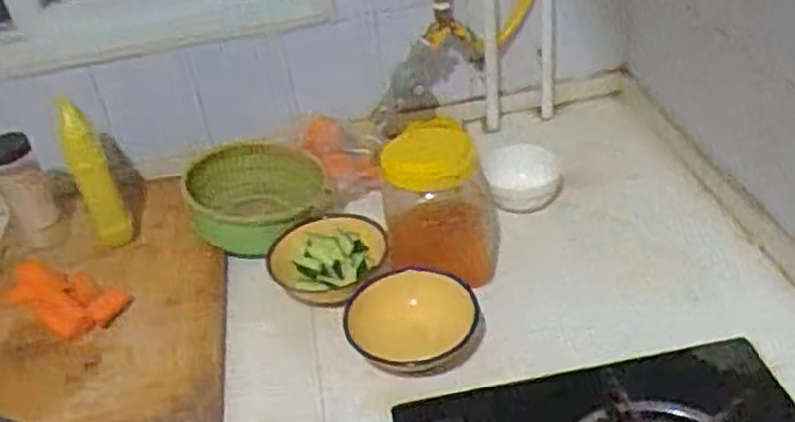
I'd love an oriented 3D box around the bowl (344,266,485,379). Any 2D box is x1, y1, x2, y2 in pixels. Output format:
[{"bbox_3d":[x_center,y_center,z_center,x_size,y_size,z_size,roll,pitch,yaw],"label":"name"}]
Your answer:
[{"bbox_3d":[0.020,0.133,0.912,0.165,0.069,0.137,-1,36,9],"label":"bowl"}]

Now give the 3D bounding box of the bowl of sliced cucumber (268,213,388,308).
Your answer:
[{"bbox_3d":[-0.089,0.066,1.010,0.149,0.054,0.131,-2,36,8],"label":"bowl of sliced cucumber"}]

